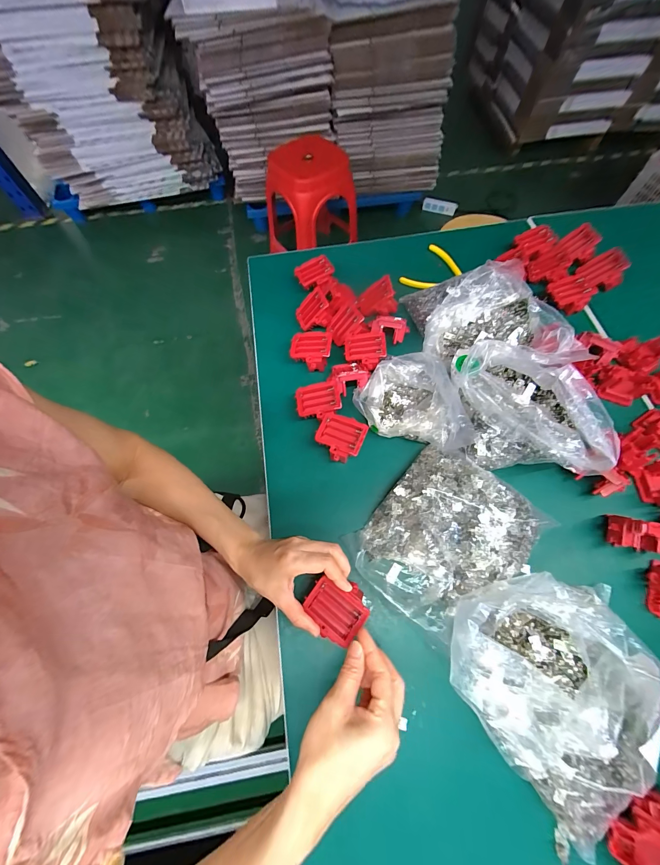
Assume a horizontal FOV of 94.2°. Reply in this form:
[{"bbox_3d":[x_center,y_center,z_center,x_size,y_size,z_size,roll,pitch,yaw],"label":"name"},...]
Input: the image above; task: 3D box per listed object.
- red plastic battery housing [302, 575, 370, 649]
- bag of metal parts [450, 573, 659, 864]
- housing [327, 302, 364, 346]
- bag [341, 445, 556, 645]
[{"bbox_3d":[0.007,0.200,0.350,0.064,0.020,0.064,31,92,20],"label":"red plastic battery housing"},{"bbox_3d":[0.229,0.263,0.306,0.176,0.086,0.226,-25,68,-10],"label":"bag of metal parts"},{"bbox_3d":[0.024,-0.186,0.526,0.018,0.065,0.049,-5,58,-44],"label":"housing"},{"bbox_3d":[0.143,0.128,0.388,0.165,0.051,0.203,42,73,17],"label":"bag"}]

